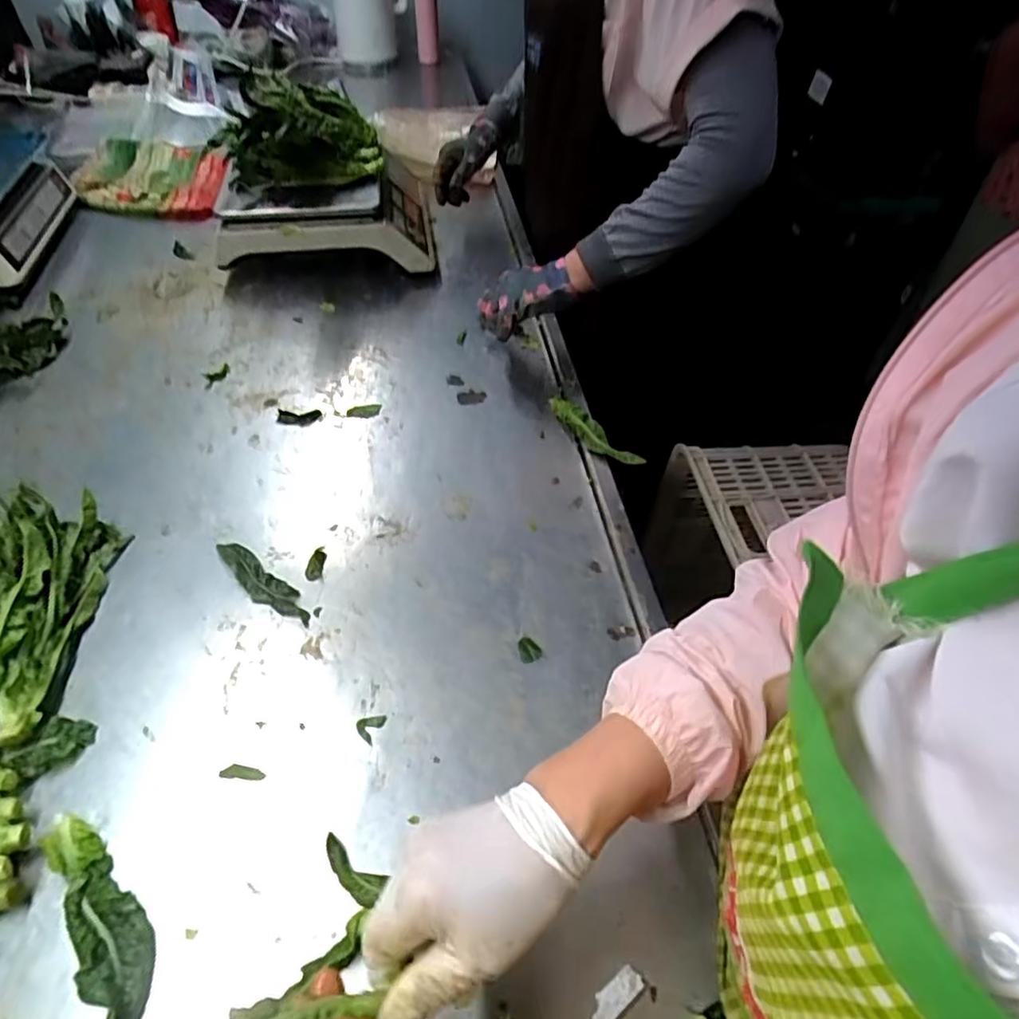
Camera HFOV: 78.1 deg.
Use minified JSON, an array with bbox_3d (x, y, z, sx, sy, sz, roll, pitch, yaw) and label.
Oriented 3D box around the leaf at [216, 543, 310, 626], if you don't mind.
[{"bbox_3d":[-0.236,0.069,0.595,0.131,0.006,0.031,30,54,23],"label":"leaf"}]

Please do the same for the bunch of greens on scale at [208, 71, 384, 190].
[{"bbox_3d":[-0.313,-0.561,0.928,0.227,0.089,0.197,-13,50,-13],"label":"bunch of greens on scale"}]

